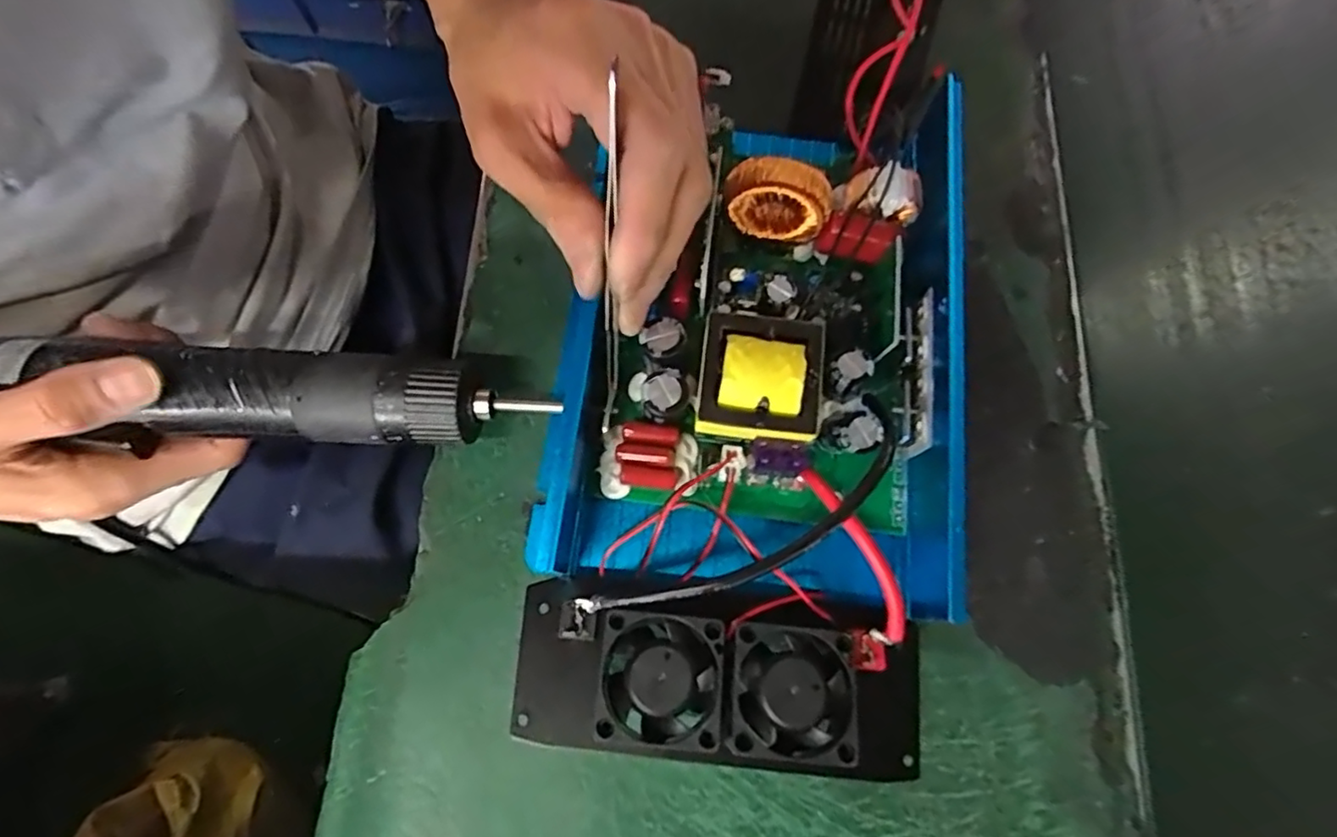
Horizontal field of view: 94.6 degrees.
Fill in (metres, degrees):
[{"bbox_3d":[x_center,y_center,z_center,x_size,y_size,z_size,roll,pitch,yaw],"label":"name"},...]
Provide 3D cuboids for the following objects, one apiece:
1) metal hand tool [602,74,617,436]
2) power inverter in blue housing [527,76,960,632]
[{"bbox_3d":[-0.019,-0.043,0.199,0.004,0.115,0.017,3,43,-1],"label":"metal hand tool"},{"bbox_3d":[0.030,-0.031,0.249,0.152,0.067,0.205,4,73,-1],"label":"power inverter in blue housing"}]

